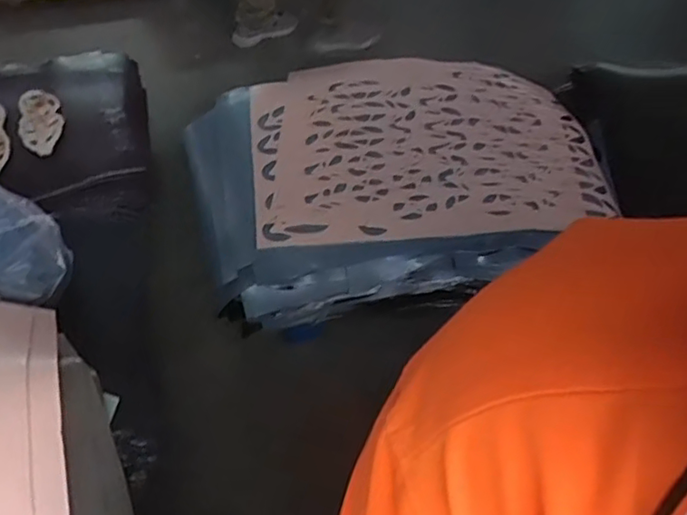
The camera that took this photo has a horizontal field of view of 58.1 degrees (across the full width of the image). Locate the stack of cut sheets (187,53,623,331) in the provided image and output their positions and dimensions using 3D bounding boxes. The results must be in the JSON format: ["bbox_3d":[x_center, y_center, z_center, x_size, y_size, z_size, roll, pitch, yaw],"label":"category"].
[{"bbox_3d":[0.111,-0.211,1.488,0.928,0.146,0.626,-11,73,4],"label":"stack of cut sheets"}]

